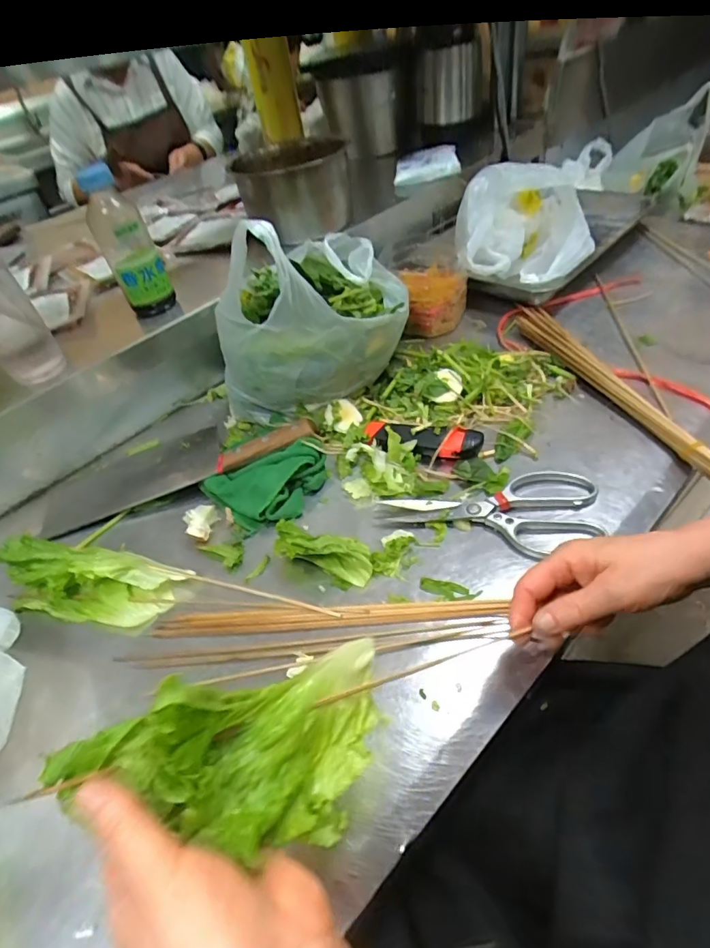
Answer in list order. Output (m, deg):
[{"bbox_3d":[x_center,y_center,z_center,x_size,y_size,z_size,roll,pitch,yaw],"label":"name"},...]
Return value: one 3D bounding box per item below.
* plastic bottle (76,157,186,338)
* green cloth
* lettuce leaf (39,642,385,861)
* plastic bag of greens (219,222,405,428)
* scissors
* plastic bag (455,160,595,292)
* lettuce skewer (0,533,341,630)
[{"bbox_3d":[-0.295,-0.288,0.651,0.060,0.188,0.053,-37,50,-23],"label":"plastic bottle"},{"bbox_3d":[-0.103,0.014,0.573,0.149,0.036,0.088,-17,44,-3],"label":"green cloth"},{"bbox_3d":[-0.056,0.136,0.243,0.159,0.099,0.076,-22,47,-15],"label":"lettuce leaf"},{"bbox_3d":[-0.052,-0.210,0.637,0.210,0.228,0.232,11,50,24],"label":"plastic bag of greens"},{"bbox_3d":[0.139,0.042,0.499,0.211,0.016,0.096,-9,45,3],"label":"scissors"},{"bbox_3d":[0.277,-0.404,0.816,0.209,0.143,0.213,0,46,14],"label":"plastic bag"},{"bbox_3d":[-0.201,0.114,0.490,0.354,0.040,0.078,4,47,16],"label":"lettuce skewer"}]

